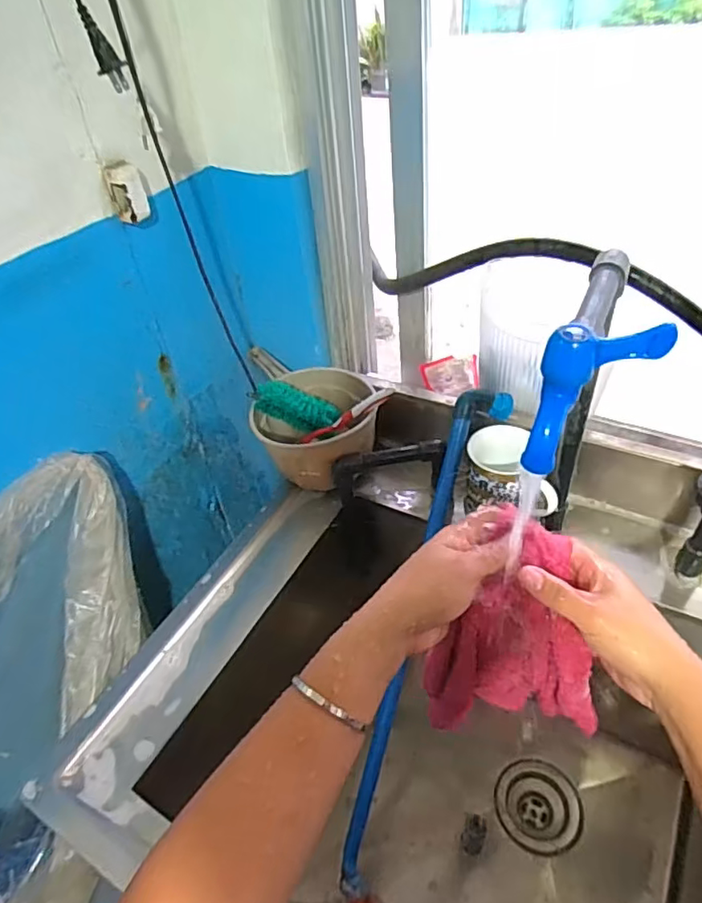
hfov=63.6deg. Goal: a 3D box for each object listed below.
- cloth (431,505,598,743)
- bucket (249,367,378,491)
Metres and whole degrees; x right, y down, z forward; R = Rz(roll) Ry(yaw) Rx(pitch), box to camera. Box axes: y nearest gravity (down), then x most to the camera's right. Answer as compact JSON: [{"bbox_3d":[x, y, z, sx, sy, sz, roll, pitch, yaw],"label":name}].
[{"bbox_3d":[0.135,0.154,0.462,0.136,0.264,0.065,-7,42,1],"label":"cloth"},{"bbox_3d":[-0.044,-0.033,0.814,0.166,0.111,0.161,-4,43,4],"label":"bucket"}]

